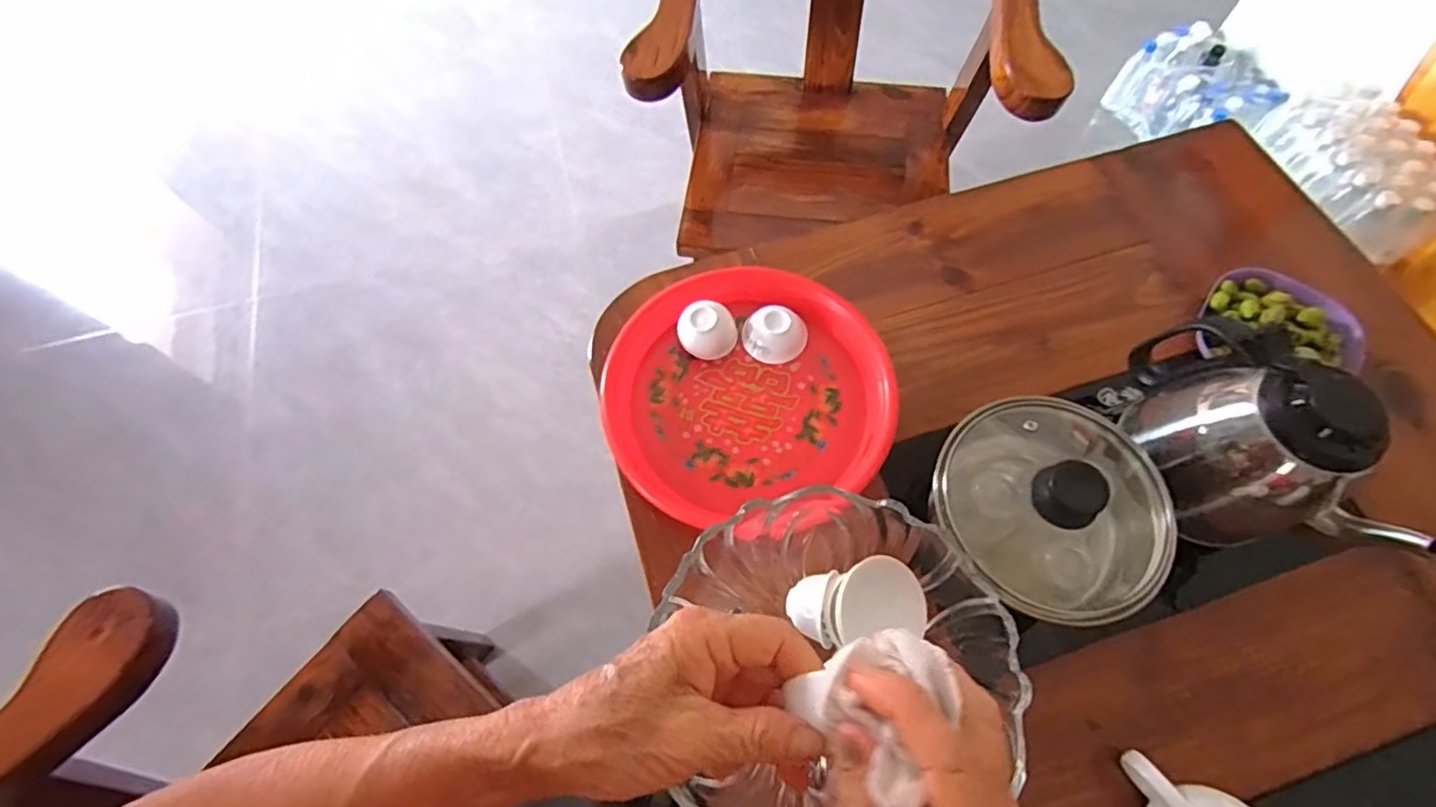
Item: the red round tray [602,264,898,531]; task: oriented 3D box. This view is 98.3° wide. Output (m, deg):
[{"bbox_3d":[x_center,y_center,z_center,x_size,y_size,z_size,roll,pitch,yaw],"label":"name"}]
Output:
[{"bbox_3d":[0.025,-0.020,0.568,0.247,0.032,0.231,-1,66,1],"label":"red round tray"}]

